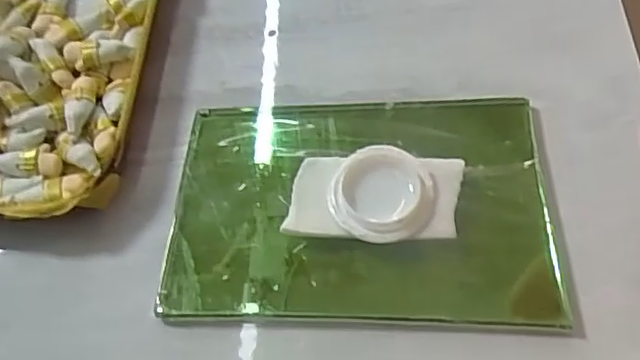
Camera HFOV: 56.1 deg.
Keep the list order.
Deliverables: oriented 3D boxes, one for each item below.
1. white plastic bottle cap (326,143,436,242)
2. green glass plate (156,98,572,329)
[{"bbox_3d":[0.017,0.004,0.165,0.027,0.005,0.028,0,63,0],"label":"white plastic bottle cap"},{"bbox_3d":[0.011,0.005,0.168,0.102,0.009,0.068,2,63,1],"label":"green glass plate"}]

